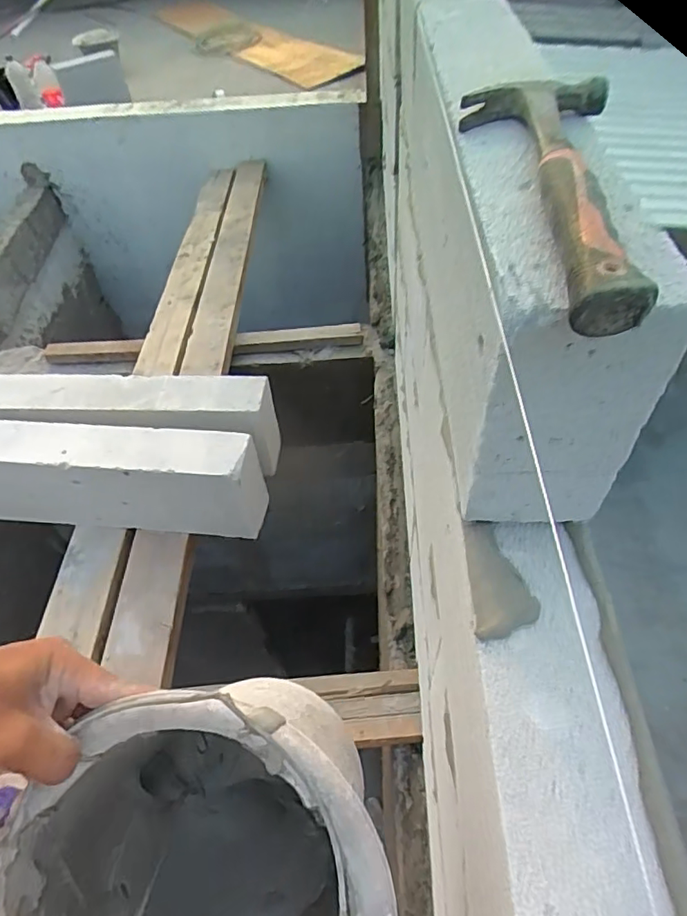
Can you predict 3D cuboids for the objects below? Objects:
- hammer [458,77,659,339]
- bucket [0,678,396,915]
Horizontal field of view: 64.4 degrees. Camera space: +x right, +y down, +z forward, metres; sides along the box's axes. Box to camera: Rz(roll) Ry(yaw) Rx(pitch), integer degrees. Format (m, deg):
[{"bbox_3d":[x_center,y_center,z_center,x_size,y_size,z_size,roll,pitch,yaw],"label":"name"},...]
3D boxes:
[{"bbox_3d":[0.124,-0.166,0.328,0.094,0.032,0.270,4,52,8],"label":"hammer"},{"bbox_3d":[-0.075,0.264,0.392,0.251,0.192,0.258,-4,91,15],"label":"bucket"}]

